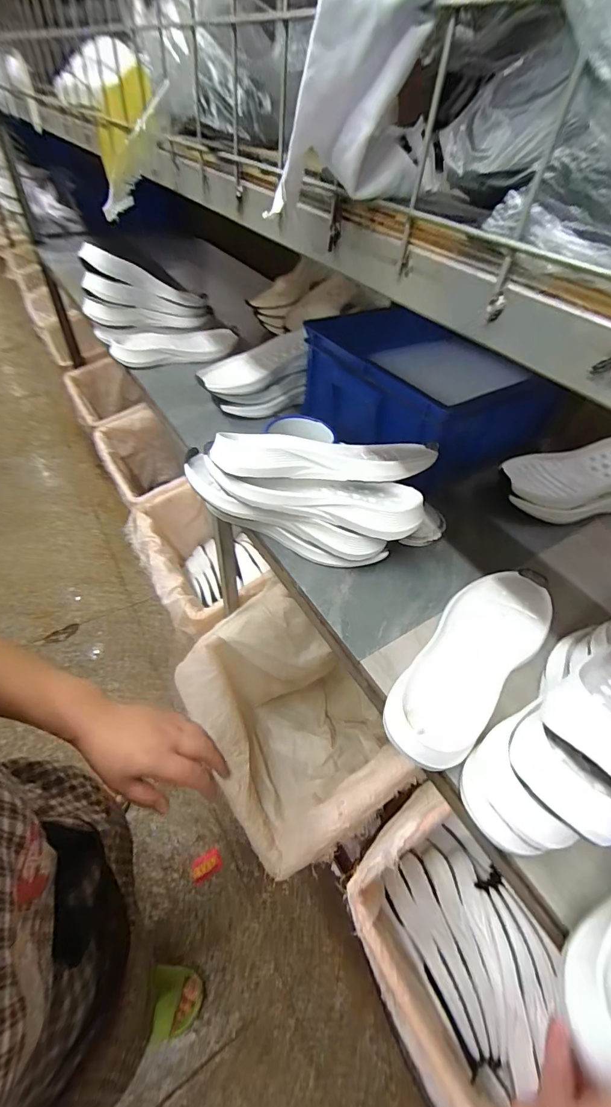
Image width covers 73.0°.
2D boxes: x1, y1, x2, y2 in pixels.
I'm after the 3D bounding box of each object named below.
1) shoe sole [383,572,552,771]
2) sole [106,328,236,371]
[{"bbox_3d":[0.193,0.110,0.465,0.100,0.029,0.288,35,54,23],"label":"shoe sole"},{"bbox_3d":[-0.298,-0.482,0.958,0.287,0.035,0.118,-20,54,-22],"label":"sole"}]

